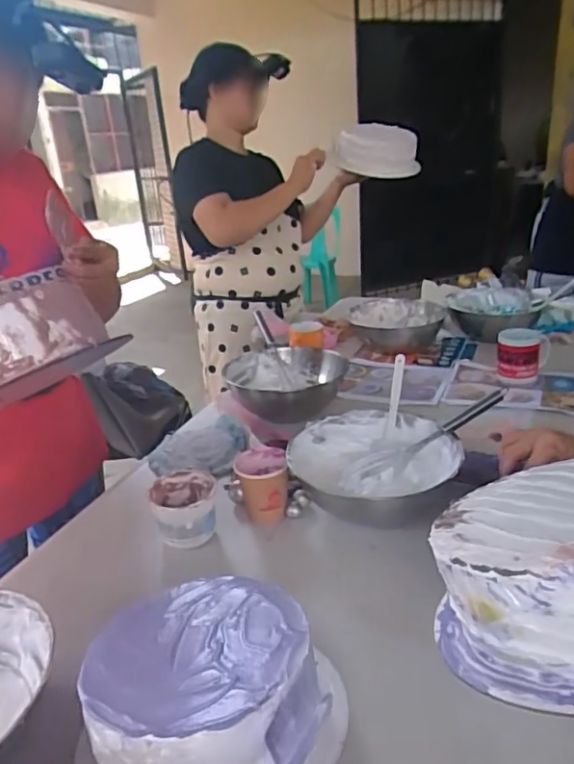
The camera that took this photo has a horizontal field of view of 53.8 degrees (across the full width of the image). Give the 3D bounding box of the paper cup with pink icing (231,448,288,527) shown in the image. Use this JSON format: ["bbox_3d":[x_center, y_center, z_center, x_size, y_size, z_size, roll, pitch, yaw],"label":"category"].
[{"bbox_3d":[-0.037,0.155,0.831,0.075,0.090,0.072,-5,22,-8],"label":"paper cup with pink icing"}]

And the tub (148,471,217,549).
[{"bbox_3d":[-0.146,0.192,0.807,0.084,0.093,0.089,-2,22,1],"label":"tub"}]

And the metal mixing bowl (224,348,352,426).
[{"bbox_3d":[0.000,0.006,1.128,0.223,0.087,0.241,-2,22,1],"label":"metal mixing bowl"}]

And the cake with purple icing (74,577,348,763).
[{"bbox_3d":[-0.070,0.267,0.493,0.205,0.089,0.212,-9,23,-17],"label":"cake with purple icing"}]

